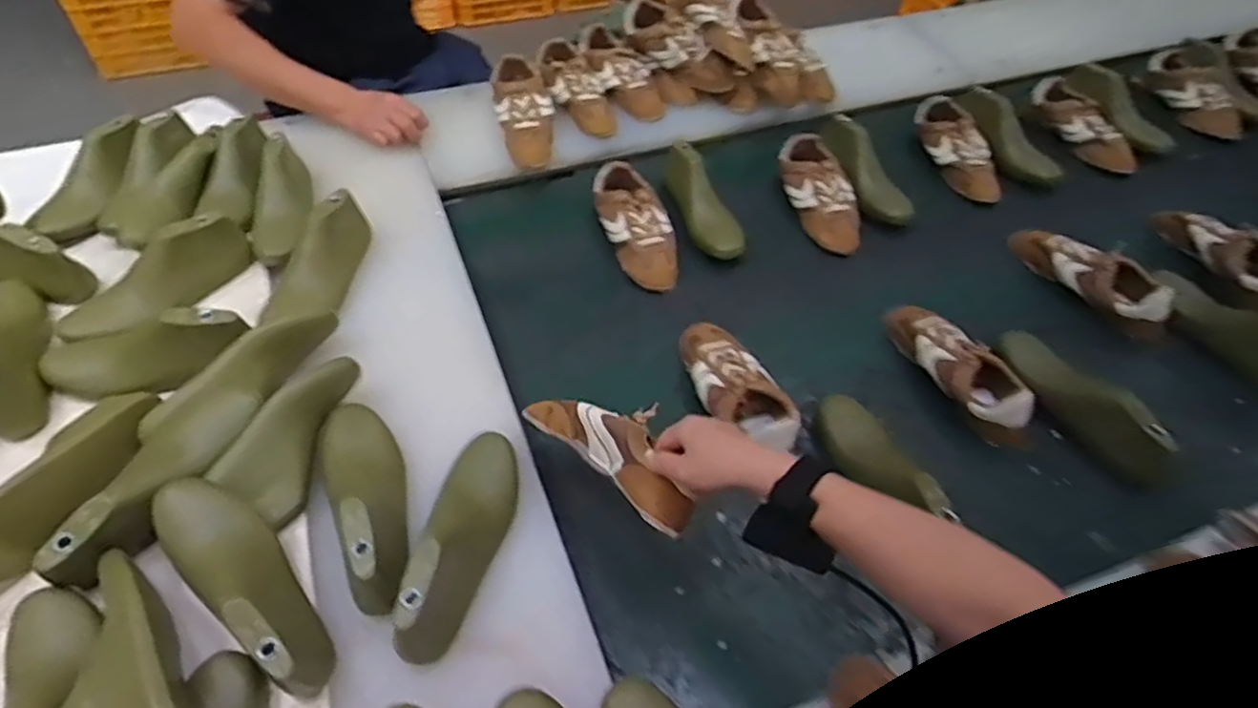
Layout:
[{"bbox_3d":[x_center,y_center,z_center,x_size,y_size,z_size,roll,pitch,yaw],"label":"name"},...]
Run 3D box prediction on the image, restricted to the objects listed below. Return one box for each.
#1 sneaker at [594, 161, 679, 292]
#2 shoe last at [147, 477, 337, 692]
[{"bbox_3d":[0.016,-0.186,1.044,0.094,0.067,0.213,-16,54,-13],"label":"sneaker"},{"bbox_3d":[-0.331,0.189,0.622,0.215,0.083,0.069,34,59,23],"label":"shoe last"}]

